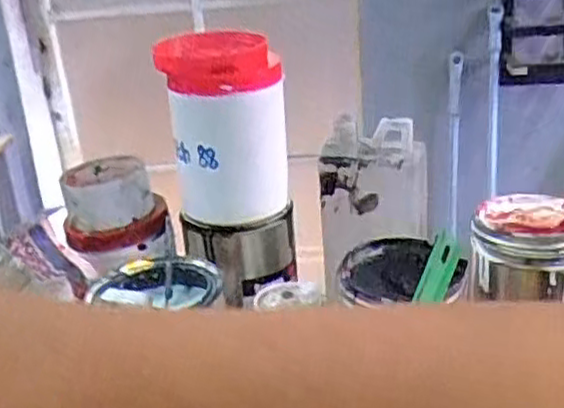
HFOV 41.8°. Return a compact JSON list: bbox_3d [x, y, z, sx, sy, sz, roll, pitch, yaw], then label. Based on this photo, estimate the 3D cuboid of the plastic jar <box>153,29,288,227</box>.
[{"bbox_3d":[-0.050,-0.066,0.668,0.107,0.159,0.085,-5,23,0],"label":"plastic jar"}]

